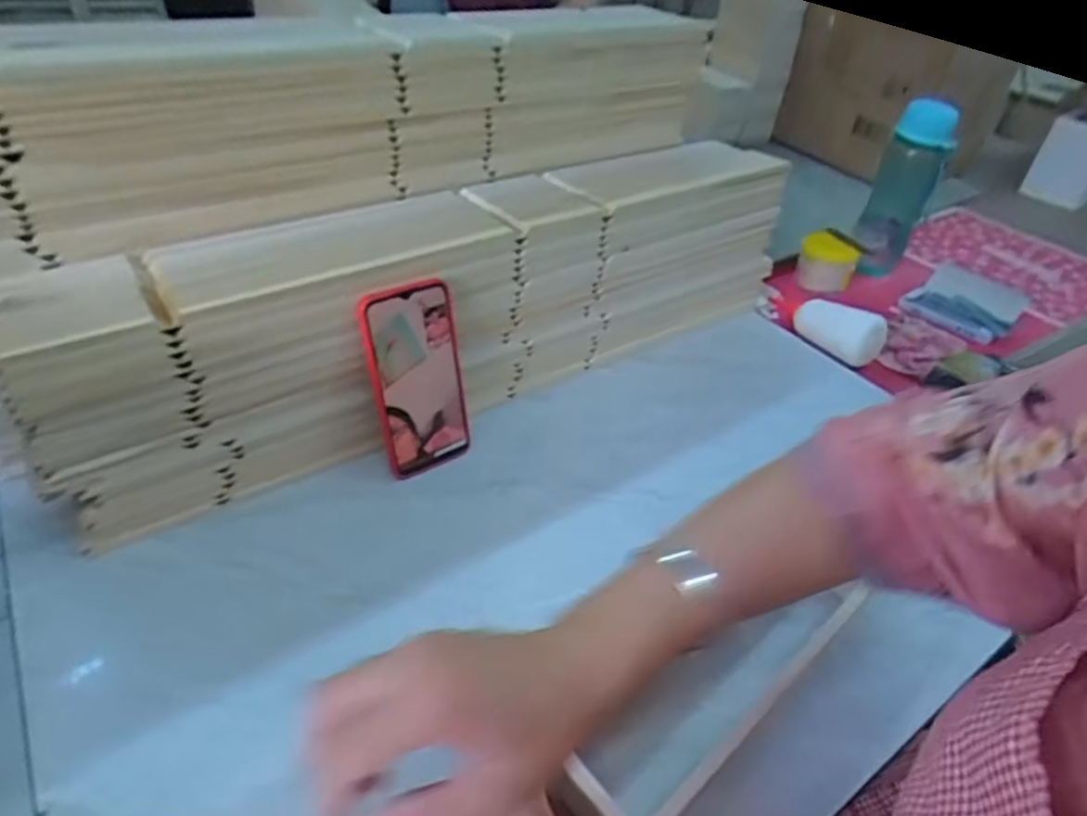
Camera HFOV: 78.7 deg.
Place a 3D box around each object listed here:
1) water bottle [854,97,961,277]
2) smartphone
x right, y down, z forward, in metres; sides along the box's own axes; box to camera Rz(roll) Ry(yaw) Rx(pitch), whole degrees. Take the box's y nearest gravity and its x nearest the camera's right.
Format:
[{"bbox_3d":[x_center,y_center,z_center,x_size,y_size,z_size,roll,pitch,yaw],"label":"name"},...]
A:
[{"bbox_3d":[0.507,-0.309,0.936,0.077,0.227,0.076,36,48,29],"label":"water bottle"},{"bbox_3d":[-0.104,-0.023,0.557,0.077,0.164,0.012,-20,32,-26],"label":"smartphone"}]

